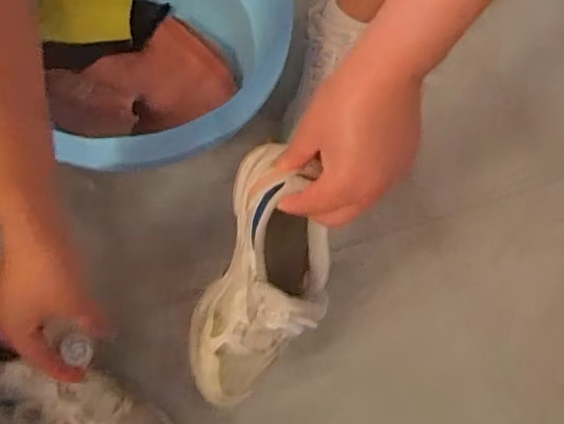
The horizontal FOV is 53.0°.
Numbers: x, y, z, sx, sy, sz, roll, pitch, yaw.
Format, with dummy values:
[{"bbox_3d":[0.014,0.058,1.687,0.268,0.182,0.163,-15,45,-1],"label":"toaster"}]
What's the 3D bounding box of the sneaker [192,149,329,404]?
[{"bbox_3d":[-0.020,0.068,0.472,0.097,0.101,0.223,16,105,2],"label":"sneaker"}]

